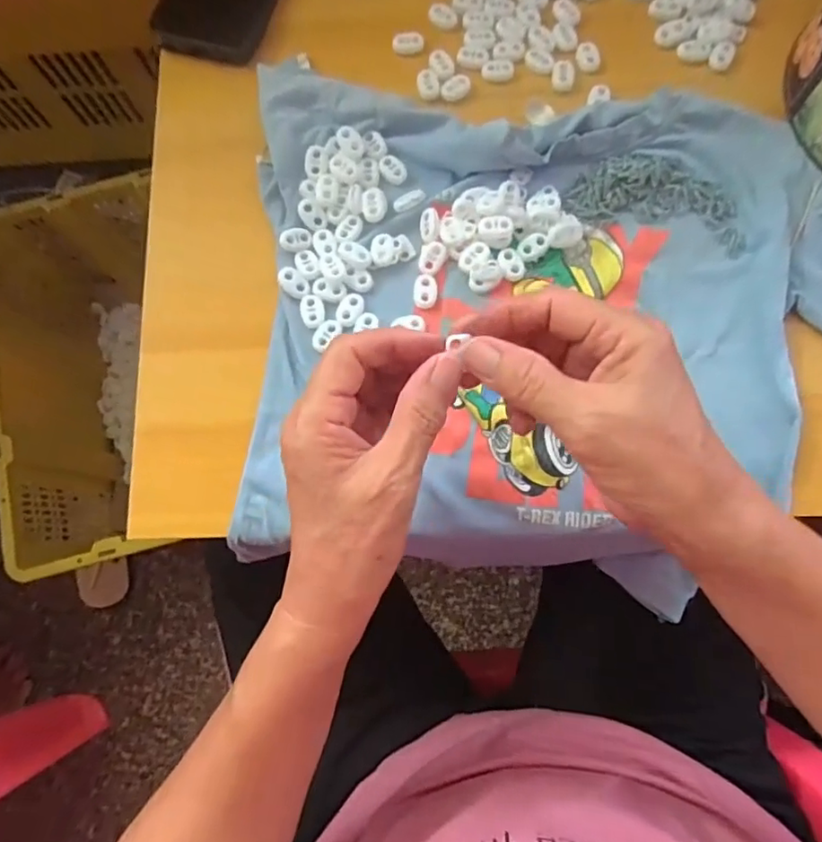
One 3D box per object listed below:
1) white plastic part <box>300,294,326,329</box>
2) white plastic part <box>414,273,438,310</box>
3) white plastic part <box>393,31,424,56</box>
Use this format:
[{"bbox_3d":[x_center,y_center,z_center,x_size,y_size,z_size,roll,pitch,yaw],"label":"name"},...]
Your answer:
[{"bbox_3d":[-0.064,-0.072,0.367,0.015,0.004,0.023,-13,78,-1],"label":"white plastic part"},{"bbox_3d":[0.010,-0.084,0.366,0.015,0.004,0.023,5,78,3],"label":"white plastic part"},{"bbox_3d":[-0.002,-0.274,0.411,0.022,0.009,0.011,-10,78,0],"label":"white plastic part"}]

